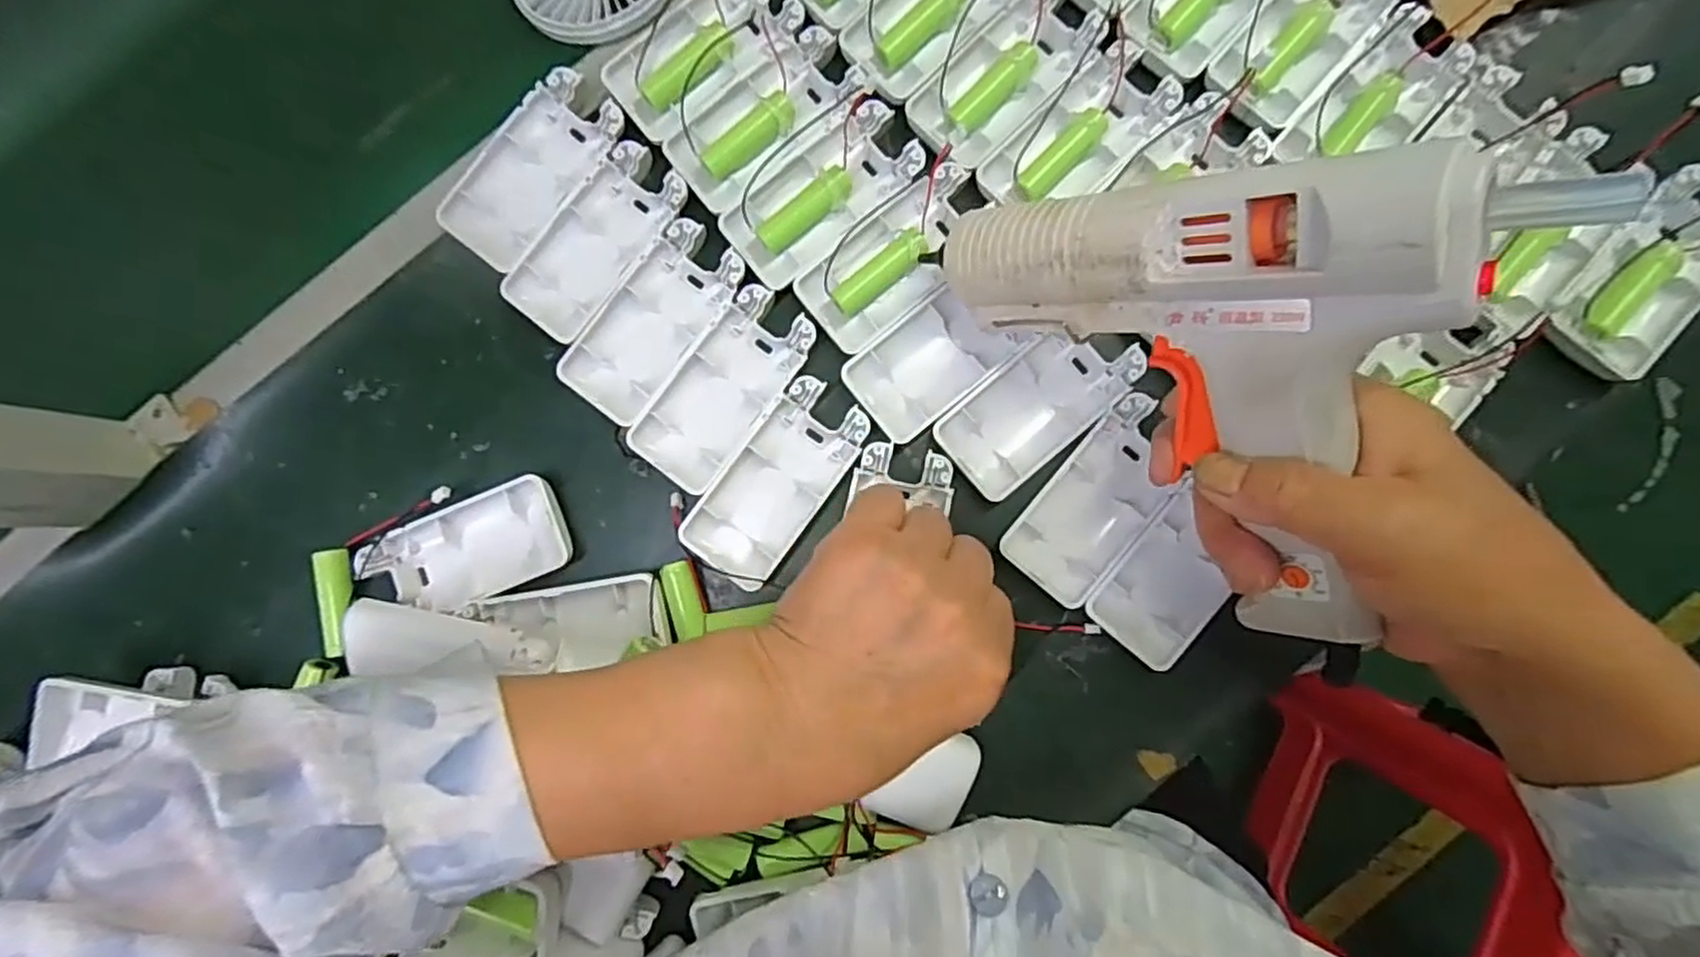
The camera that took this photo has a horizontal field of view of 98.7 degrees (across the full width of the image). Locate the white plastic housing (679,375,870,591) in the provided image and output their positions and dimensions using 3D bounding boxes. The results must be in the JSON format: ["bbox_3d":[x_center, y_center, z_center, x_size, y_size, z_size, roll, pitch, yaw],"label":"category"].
[{"bbox_3d":[-0.033,0.002,0.333,0.045,0.012,0.094,36,90,5],"label":"white plastic housing"}]

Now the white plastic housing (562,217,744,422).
[{"bbox_3d":[-0.092,-0.074,0.341,0.042,0.010,0.094,37,90,5],"label":"white plastic housing"}]

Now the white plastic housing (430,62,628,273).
[{"bbox_3d":[-0.151,-0.147,0.350,0.048,0.011,0.095,38,90,5],"label":"white plastic housing"}]

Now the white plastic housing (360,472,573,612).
[{"bbox_3d":[-0.177,0.034,0.341,0.090,0.017,0.046,-21,86,3],"label":"white plastic housing"}]

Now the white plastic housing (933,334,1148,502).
[{"bbox_3d":[0.086,-0.035,0.333,0.092,0.013,0.046,-40,86,1],"label":"white plastic housing"}]

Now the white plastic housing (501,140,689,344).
[{"bbox_3d":[-0.119,-0.112,0.348,0.045,0.017,0.094,39,90,5],"label":"white plastic housing"}]

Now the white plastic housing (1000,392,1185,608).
[{"bbox_3d":[0.112,0.010,0.328,0.045,0.011,0.092,41,91,5],"label":"white plastic housing"}]

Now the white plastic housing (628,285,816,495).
[{"bbox_3d":[-0.058,-0.041,0.337,0.045,0.011,0.094,36,90,5],"label":"white plastic housing"}]

